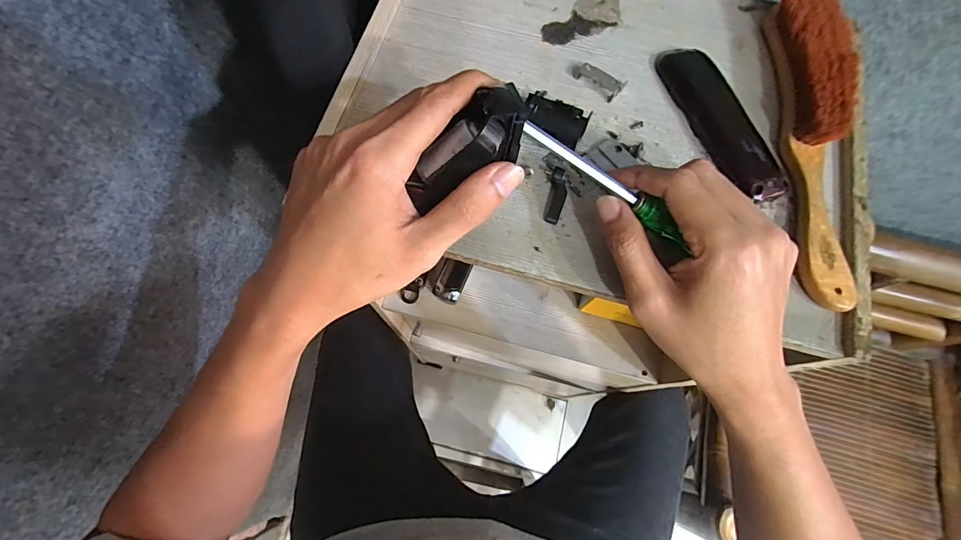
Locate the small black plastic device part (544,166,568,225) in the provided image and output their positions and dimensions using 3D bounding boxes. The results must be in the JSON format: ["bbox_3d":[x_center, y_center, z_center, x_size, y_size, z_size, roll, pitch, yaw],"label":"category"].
[{"bbox_3d":[0.056,-0.054,0.302,0.013,0.008,0.042,12,83,2],"label":"small black plastic device part"}]

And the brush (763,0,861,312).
[{"bbox_3d":[0.247,-0.101,0.301,0.039,0.037,0.253,7,70,0],"label":"brush"}]

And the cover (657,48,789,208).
[{"bbox_3d":[0.183,-0.116,0.318,0.037,0.014,0.142,-21,72,-9],"label":"cover"}]

